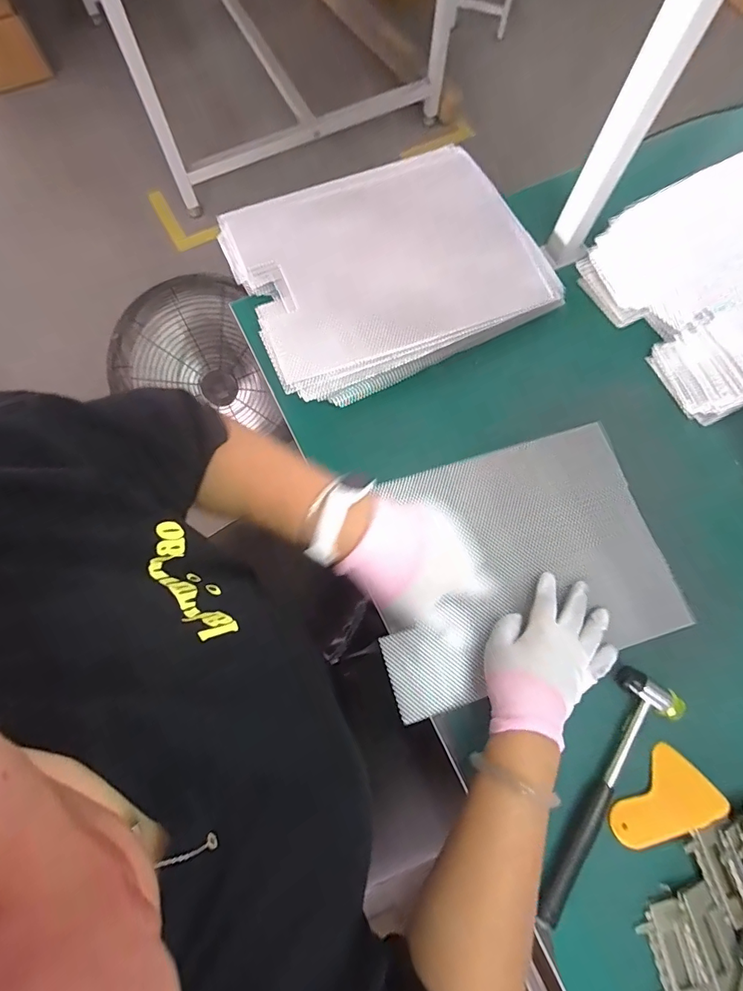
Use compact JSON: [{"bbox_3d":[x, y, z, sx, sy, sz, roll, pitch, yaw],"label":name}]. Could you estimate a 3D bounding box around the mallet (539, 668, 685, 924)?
[{"bbox_3d":[0.232,0.294,0.445,0.060,0.031,0.239,28,76,7],"label":"mallet"}]

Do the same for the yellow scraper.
[{"bbox_3d":[0.285,0.305,0.445,0.102,0.011,0.067,-39,55,-11],"label":"yellow scraper"}]

